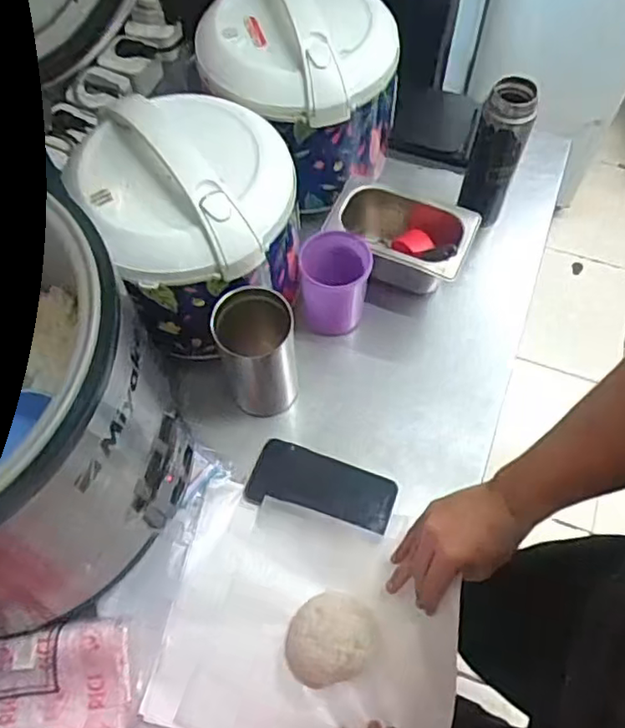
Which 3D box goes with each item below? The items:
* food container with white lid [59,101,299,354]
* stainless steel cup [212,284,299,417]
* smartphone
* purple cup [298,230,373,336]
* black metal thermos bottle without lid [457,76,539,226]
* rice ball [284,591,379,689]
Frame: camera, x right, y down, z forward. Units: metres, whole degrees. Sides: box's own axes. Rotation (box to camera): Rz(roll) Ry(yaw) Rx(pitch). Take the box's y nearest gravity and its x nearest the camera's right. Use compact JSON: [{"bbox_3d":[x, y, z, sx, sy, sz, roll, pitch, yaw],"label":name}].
[{"bbox_3d":[-0.136,-0.161,0.728,0.207,0.219,0.217,0,63,0],"label":"food container with white lid"},{"bbox_3d":[-0.062,-0.011,0.727,0.083,0.165,0.087,0,63,0],"label":"stainless steel cup"},{"bbox_3d":[0.012,0.141,0.727,0.165,0.004,0.075,16,64,9],"label":"smartphone"},{"bbox_3d":[0.027,-0.100,0.796,0.083,0.117,0.078,0,63,0],"label":"purple cup"},{"bbox_3d":[0.241,-0.272,0.824,0.063,0.199,0.056,22,65,11],"label":"black metal thermos bottle without lid"},{"bbox_3d":[0.018,0.276,0.637,0.095,0.043,0.081,-26,66,-13],"label":"rice ball"}]

